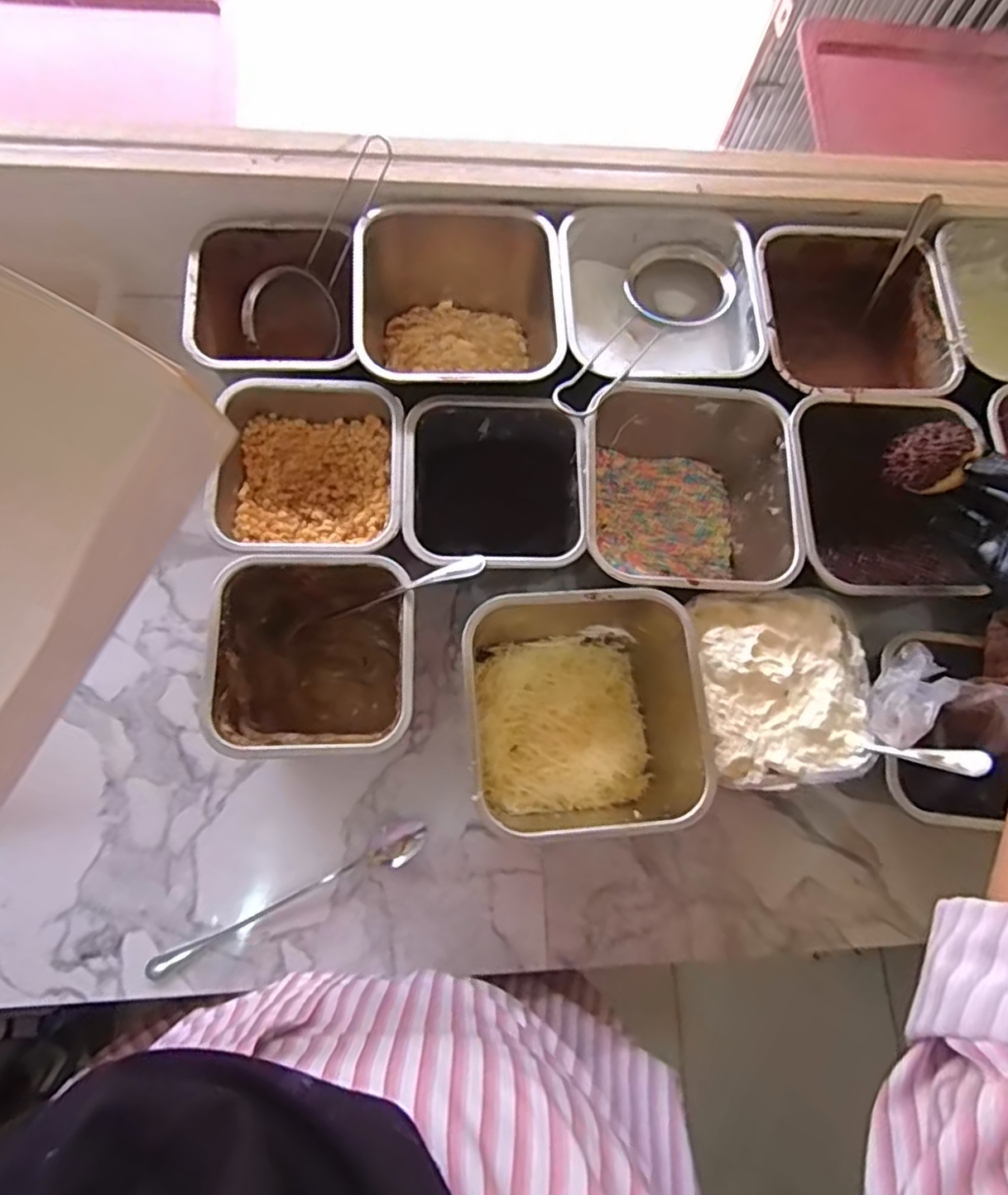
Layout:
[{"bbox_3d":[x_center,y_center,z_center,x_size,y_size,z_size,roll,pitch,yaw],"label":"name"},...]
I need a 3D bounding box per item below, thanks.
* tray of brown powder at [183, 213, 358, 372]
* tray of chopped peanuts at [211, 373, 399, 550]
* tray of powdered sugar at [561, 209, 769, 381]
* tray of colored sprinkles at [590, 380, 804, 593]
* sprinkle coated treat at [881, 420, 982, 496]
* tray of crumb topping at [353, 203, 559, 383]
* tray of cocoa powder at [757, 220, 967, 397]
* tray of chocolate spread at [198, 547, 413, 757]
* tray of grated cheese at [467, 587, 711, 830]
[{"bbox_3d":[-0.159,-0.198,0.488,0.116,0.102,0.124,-4,74,-1],"label":"tray of brown powder"},{"bbox_3d":[-0.125,-0.077,0.449,0.116,0.076,0.118,-2,74,-1],"label":"tray of chopped peanuts"},{"bbox_3d":[0.108,-0.204,0.483,0.140,0.086,0.136,-4,74,-1],"label":"tray of powdered sugar"},{"bbox_3d":[0.121,-0.067,0.464,0.135,0.097,0.151,-1,74,0],"label":"tray of colored sprinkles"},{"bbox_3d":[0.258,-0.086,0.399,0.039,0.032,0.038,0,74,0],"label":"sprinkle coated treat"},{"bbox_3d":[-0.031,-0.194,0.484,0.136,0.108,0.133,-3,74,-1],"label":"tray of crumb topping"},{"bbox_3d":[0.247,-0.201,0.497,0.140,0.081,0.158,-2,74,-1],"label":"tray of cocoa powder"},{"bbox_3d":[-0.115,0.041,0.427,0.118,0.089,0.117,-2,74,-1],"label":"tray of chocolate spread"},{"bbox_3d":[0.050,0.076,0.426,0.134,0.115,0.134,-6,74,-2],"label":"tray of grated cheese"}]

